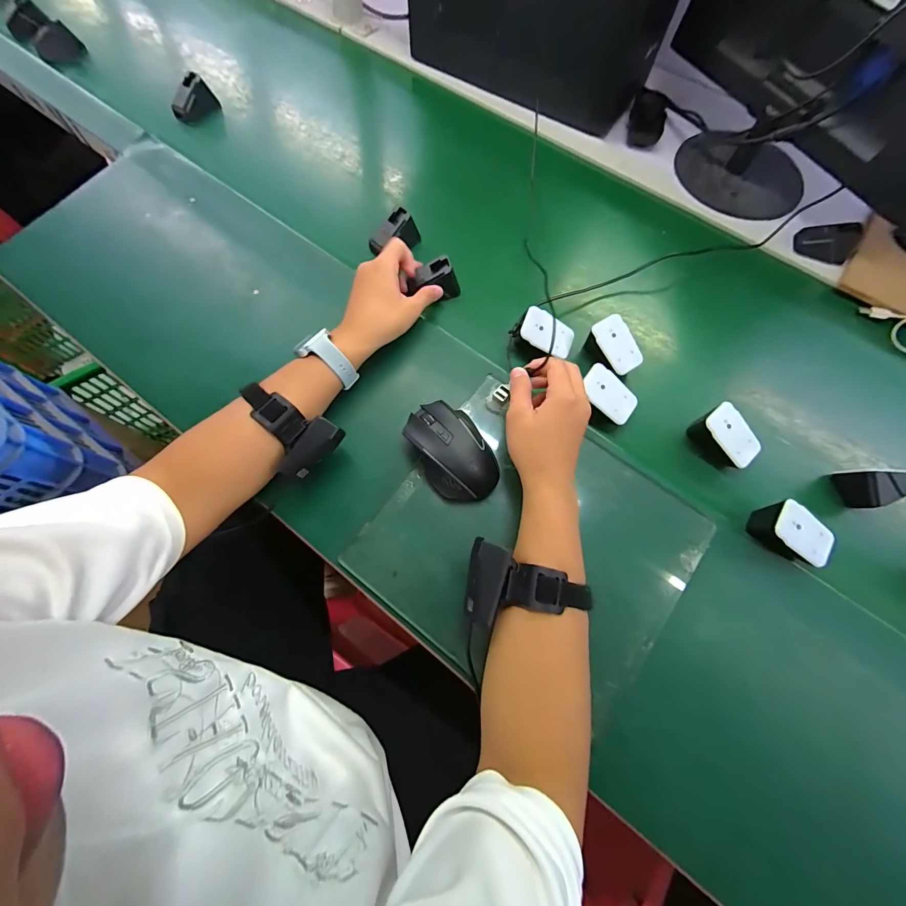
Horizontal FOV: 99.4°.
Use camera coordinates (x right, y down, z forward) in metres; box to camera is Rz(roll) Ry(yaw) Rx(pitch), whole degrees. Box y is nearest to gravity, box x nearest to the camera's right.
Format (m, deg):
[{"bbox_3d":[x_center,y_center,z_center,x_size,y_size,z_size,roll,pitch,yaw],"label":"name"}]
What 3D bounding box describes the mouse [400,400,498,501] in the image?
[{"bbox_3d":[-0.002,-0.002,0.414,0.068,0.041,0.114,-29,74,-10],"label":"mouse"}]

